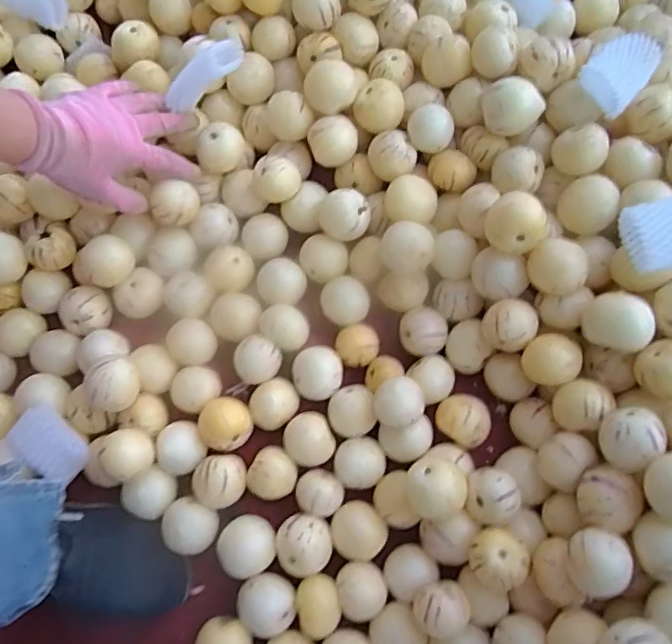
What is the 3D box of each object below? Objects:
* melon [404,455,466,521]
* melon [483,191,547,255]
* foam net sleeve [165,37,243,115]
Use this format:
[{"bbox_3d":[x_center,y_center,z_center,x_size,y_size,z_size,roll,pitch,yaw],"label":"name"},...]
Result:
[{"bbox_3d":[0.085,0.143,0.481,0.051,0.054,0.050,-1,75,2],"label":"melon"},{"bbox_3d":[0.157,-0.085,0.494,0.053,0.049,0.043,30,78,9],"label":"melon"},{"bbox_3d":[-0.124,-0.235,0.534,0.084,0.036,0.028,-31,74,21],"label":"foam net sleeve"}]

